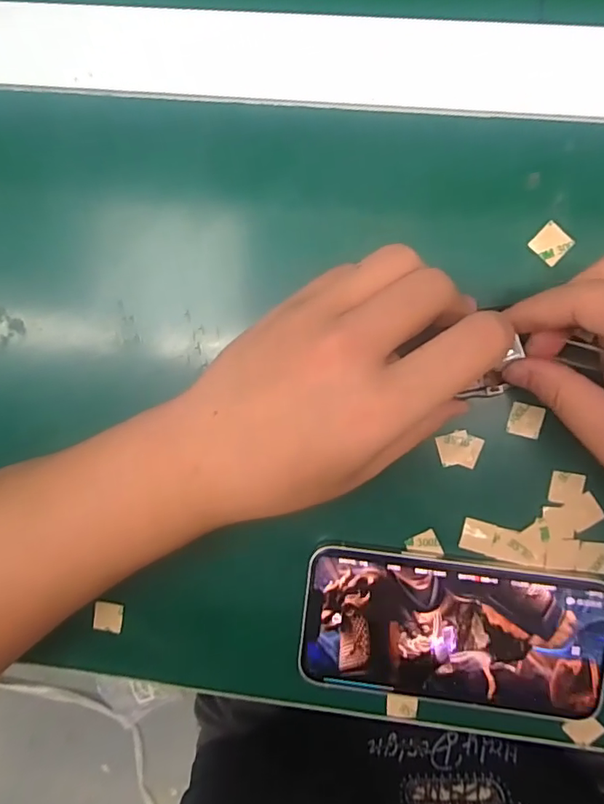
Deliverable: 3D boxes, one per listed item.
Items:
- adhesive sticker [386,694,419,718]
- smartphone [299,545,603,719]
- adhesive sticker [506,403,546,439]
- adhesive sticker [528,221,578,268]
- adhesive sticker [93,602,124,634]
[{"bbox_3d":[0.051,0.155,0.266,0.016,0.004,0.011,0,93,5],"label":"adhesive sticker"},{"bbox_3d":[0.074,0.112,0.254,0.144,0.008,0.070,7,94,5],"label":"smartphone"},{"bbox_3d":[0.107,0.009,0.248,0.016,0.004,0.015,15,95,4],"label":"adhesive sticker"},{"bbox_3d":[0.115,-0.073,0.241,0.016,0.004,0.016,42,96,2],"label":"adhesive sticker"},{"bbox_3d":[-0.103,0.115,0.278,0.015,0.004,0.015,10,84,-5],"label":"adhesive sticker"}]

